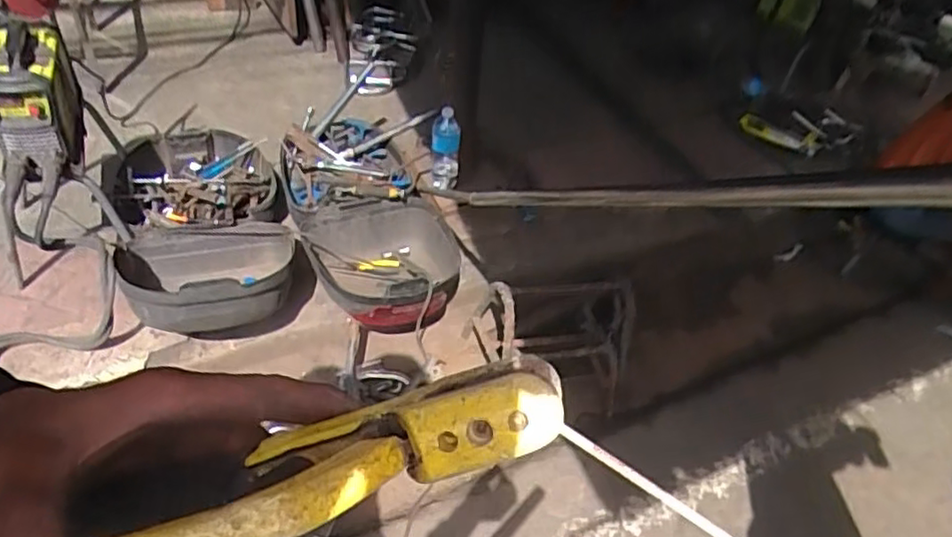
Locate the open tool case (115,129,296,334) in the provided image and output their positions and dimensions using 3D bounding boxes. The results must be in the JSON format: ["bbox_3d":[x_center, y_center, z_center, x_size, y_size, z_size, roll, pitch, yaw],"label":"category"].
[{"bbox_3d":[-0.662,-0.106,1.586,0.395,0.178,0.651,-7,47,-14],"label":"open tool case"}]

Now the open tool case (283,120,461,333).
[{"bbox_3d":[-0.278,-0.100,1.777,0.385,0.274,0.661,-21,52,-25],"label":"open tool case"}]

